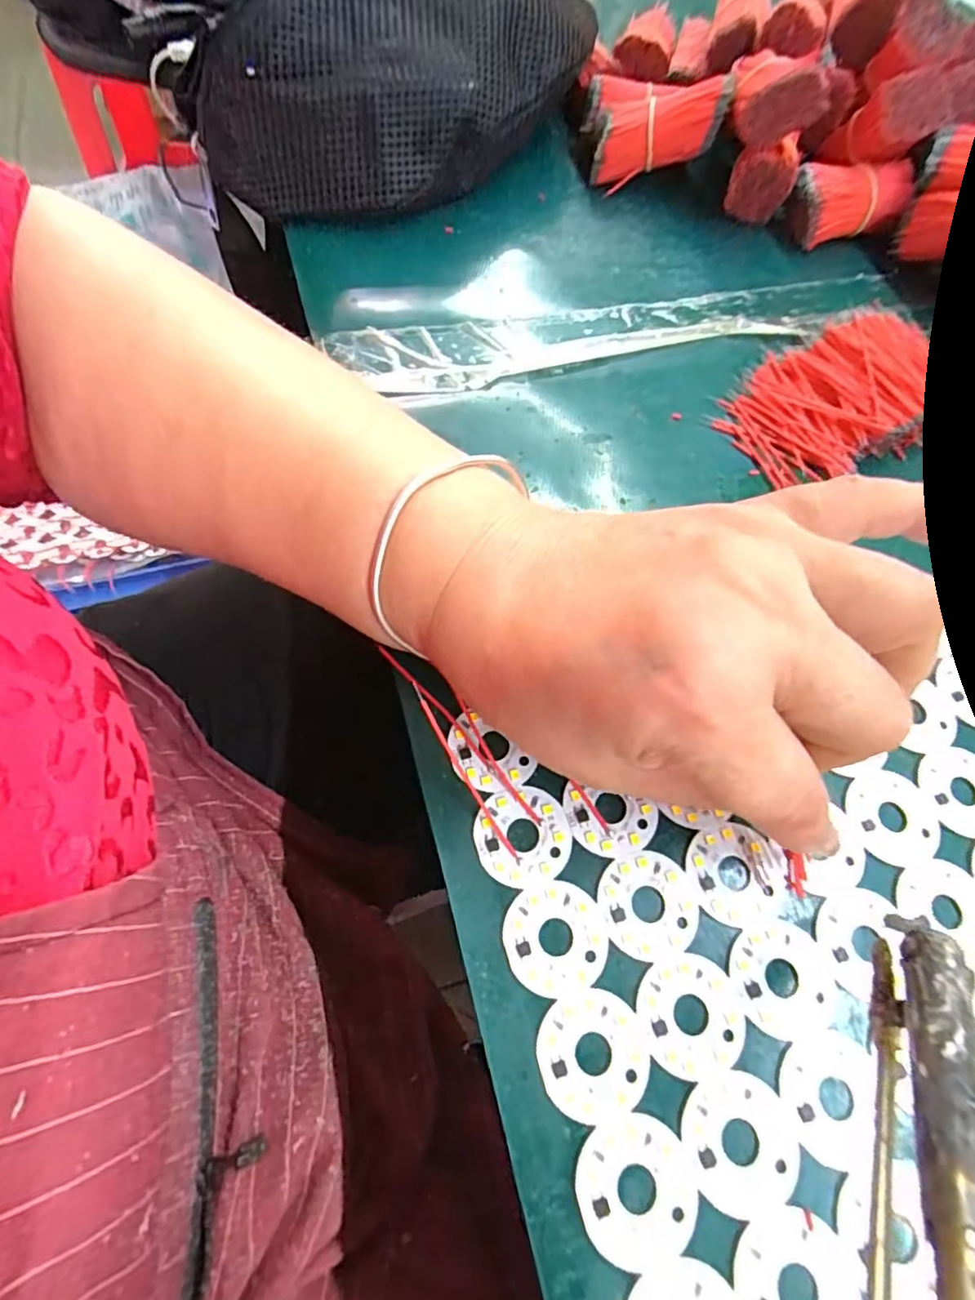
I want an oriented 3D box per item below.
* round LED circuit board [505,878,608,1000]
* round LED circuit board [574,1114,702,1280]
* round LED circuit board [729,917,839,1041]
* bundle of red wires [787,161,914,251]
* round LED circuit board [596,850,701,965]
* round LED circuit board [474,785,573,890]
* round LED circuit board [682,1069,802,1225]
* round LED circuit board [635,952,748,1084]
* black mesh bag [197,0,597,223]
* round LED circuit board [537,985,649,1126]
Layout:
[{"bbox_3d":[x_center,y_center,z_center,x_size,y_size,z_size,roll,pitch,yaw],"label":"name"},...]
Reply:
[{"bbox_3d":[0.021,0.086,0.175,0.030,0.004,0.030,1,64,-3],"label":"round LED circuit board"},{"bbox_3d":[0.039,0.140,0.151,0.030,0.004,0.030,1,64,-3],"label":"round LED circuit board"},{"bbox_3d":[0.089,0.098,0.175,0.032,0.004,0.030,1,64,-3],"label":"round LED circuit board"},{"bbox_3d":[0.206,-0.255,0.336,0.062,0.031,0.027,-13,66,-10],"label":"bundle of red wires"},{"bbox_3d":[0.050,0.079,0.181,0.031,0.004,0.030,1,64,-3],"label":"round LED circuit board"},{"bbox_3d":[0.012,0.059,0.188,0.031,0.004,0.031,1,64,-3],"label":"round LED circuit board"},{"bbox_3d":[0.068,0.132,0.156,0.031,0.004,0.031,1,64,-3],"label":"round LED circuit board"},{"bbox_3d":[0.059,0.105,0.168,0.031,0.004,0.031,1,64,-3],"label":"round LED circuit board"},{"bbox_3d":[-0.039,-0.315,0.314,0.224,0.088,0.117,-41,73,-20],"label":"black mesh bag"},{"bbox_3d":[0.030,0.113,0.163,0.030,0.004,0.030,1,64,-3],"label":"round LED circuit board"}]

